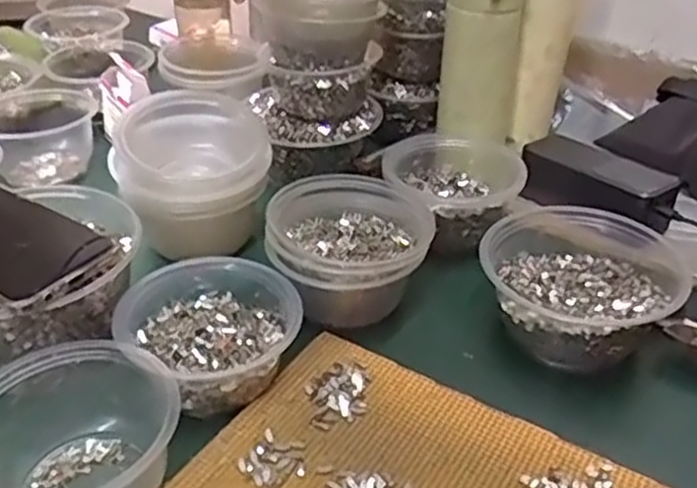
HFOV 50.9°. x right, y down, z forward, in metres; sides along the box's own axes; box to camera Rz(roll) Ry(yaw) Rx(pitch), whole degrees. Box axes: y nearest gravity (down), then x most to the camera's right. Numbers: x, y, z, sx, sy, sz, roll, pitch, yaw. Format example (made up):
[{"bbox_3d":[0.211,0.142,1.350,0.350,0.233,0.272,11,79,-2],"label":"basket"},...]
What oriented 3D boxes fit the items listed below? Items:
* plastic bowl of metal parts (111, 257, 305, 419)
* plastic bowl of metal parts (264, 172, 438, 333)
[{"bbox_3d":[-0.088,0.054,0.484,0.107,0.050,0.101,1,35,-1],"label":"plastic bowl of metal parts"},{"bbox_3d":[0.001,0.007,0.538,0.116,0.071,0.111,1,35,-1],"label":"plastic bowl of metal parts"}]

